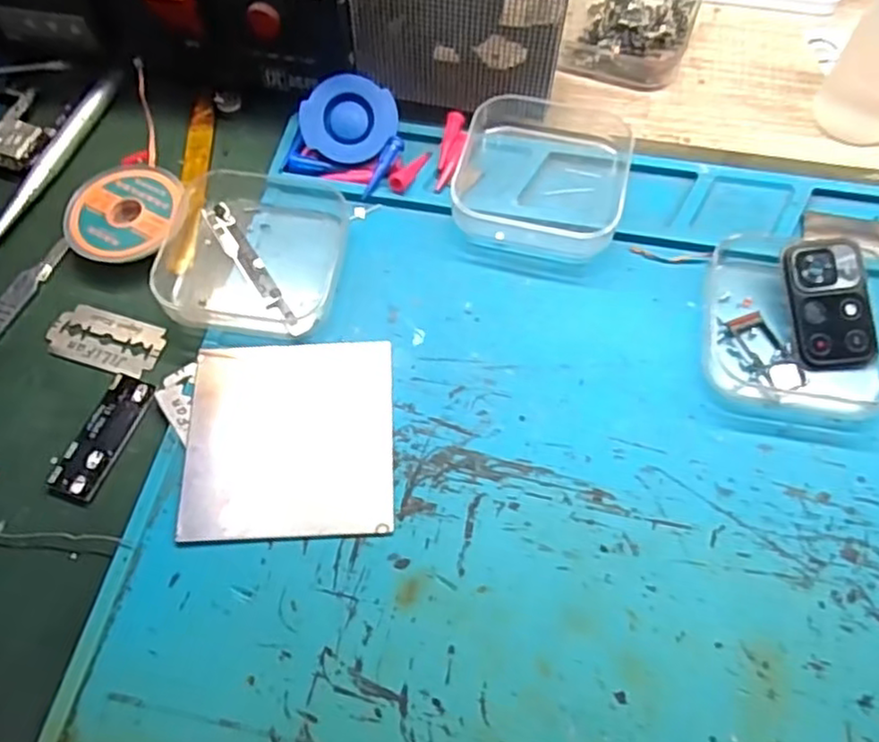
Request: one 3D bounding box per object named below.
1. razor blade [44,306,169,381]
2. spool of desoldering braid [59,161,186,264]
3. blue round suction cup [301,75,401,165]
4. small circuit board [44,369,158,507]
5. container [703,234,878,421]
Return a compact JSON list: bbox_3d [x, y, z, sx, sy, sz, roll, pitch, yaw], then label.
[{"bbox_3d":[-0.120,-0.011,0.247,0.040,0.004,0.023,17,62,5],"label":"razor blade"},{"bbox_3d":[-0.119,-0.060,0.263,0.042,0.010,0.045,-1,64,1],"label":"spool of desoldering braid"},{"bbox_3d":[-0.035,-0.100,0.273,0.035,0.009,0.034,-20,92,-2],"label":"blue round suction cup"},{"bbox_3d":[-0.113,0.021,0.228,0.016,0.004,0.044,19,66,10],"label":"small circuit board"},{"bbox_3d":[0.127,-0.019,0.235,0.064,0.016,0.068,7,65,5],"label":"container"}]

